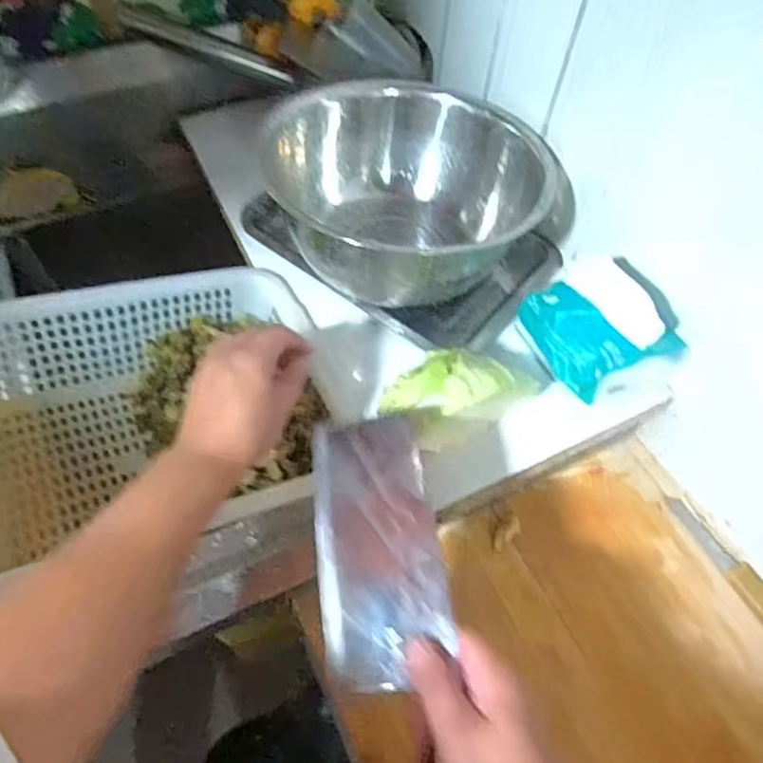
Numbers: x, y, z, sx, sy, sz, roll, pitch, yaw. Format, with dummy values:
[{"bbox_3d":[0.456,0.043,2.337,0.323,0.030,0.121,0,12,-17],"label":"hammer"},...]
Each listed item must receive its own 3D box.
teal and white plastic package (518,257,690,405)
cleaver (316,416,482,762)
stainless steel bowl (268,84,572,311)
[{"bbox_3d":[0.201,-0.053,0.545,0.114,0.082,0.134,-25,61,-18],"label":"teal and white plastic package"},{"bbox_3d":[0.010,0.154,0.351,0.080,0.023,0.289,-10,62,-9],"label":"cleaver"},{"bbox_3d":[0.038,-0.182,0.587,0.250,0.139,0.213,-33,64,-22],"label":"stainless steel bowl"}]

